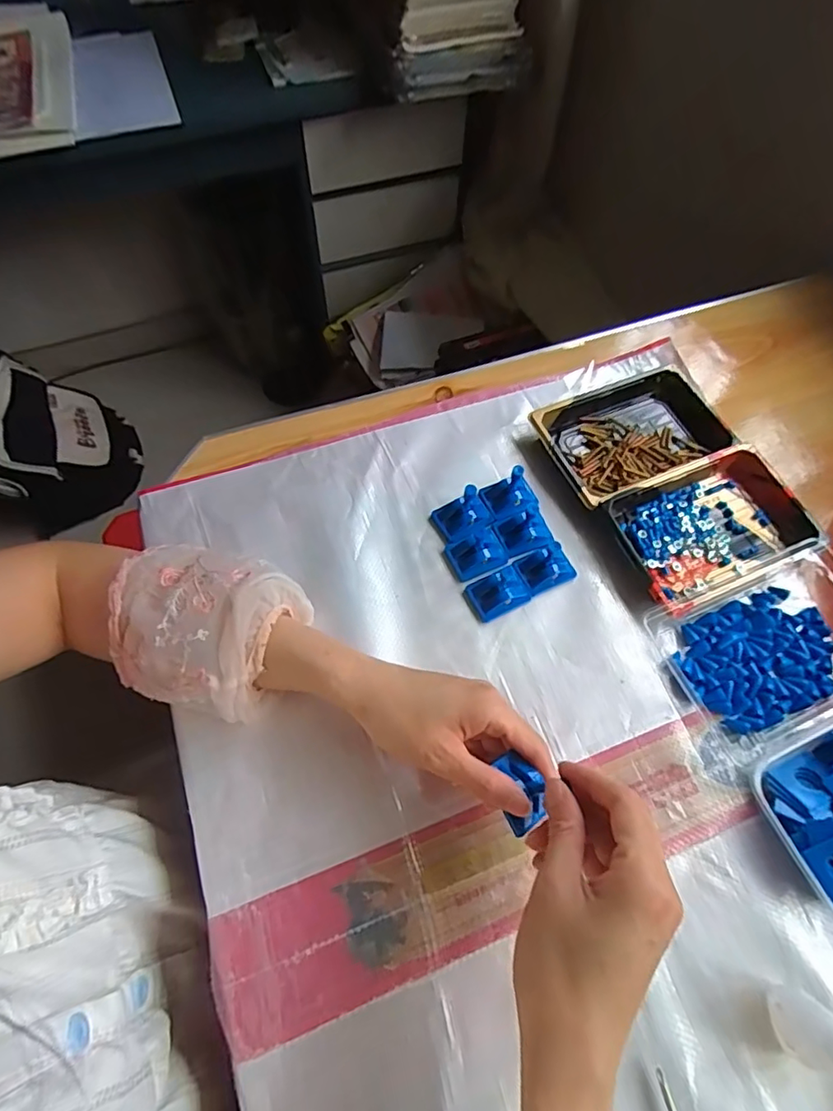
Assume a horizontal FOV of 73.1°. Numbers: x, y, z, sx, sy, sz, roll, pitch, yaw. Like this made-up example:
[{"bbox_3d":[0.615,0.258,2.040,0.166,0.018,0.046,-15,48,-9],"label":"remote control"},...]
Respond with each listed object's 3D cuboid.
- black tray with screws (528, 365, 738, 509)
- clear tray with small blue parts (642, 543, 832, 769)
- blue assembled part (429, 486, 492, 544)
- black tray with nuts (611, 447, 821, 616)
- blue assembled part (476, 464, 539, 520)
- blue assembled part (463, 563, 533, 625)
[{"bbox_3d":[0.197,-0.111,0.511,0.163,0.023,0.105,-22,65,-12],"label":"black tray with screws"},{"bbox_3d":[0.277,0.064,0.421,0.170,0.030,0.118,-22,65,-12],"label":"clear tray with small blue parts"},{"bbox_3d":[0.038,-0.037,0.458,0.044,0.040,0.032,-18,65,-10],"label":"blue assembled part"},{"bbox_3d":[0.245,-0.025,0.465,0.163,0.027,0.106,-21,65,-11],"label":"black tray with nuts"},{"bbox_3d":[0.079,-0.055,0.470,0.045,0.041,0.037,-17,64,-10],"label":"blue assembled part"},{"bbox_3d":[0.064,0.028,0.439,0.045,0.019,0.033,-21,65,-12],"label":"blue assembled part"}]

